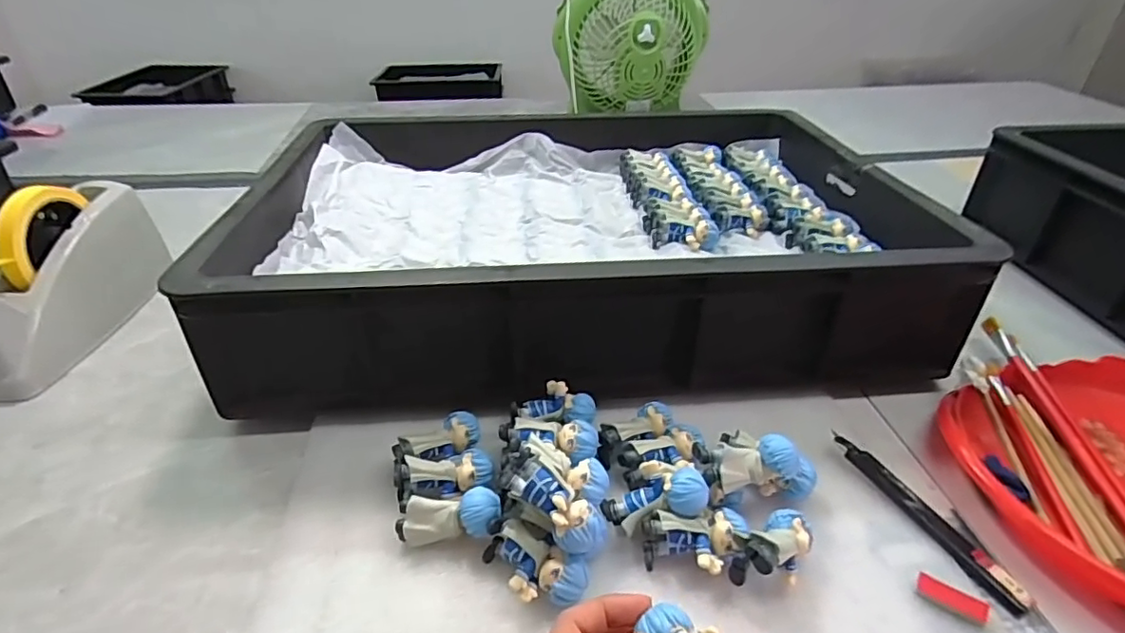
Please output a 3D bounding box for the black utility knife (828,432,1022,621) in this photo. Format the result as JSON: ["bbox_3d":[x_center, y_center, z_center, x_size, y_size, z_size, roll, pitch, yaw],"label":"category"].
[{"bbox_3d":[0.227,0.124,0.369,0.016,0.011,0.135,-15,38,-21],"label":"black utility knife"}]

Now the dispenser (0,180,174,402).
[{"bbox_3d":[-0.452,-0.038,0.515,0.067,0.114,0.214,1,35,0],"label":"dispenser"}]

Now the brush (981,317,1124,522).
[{"bbox_3d":[0.366,0.081,0.420,0.014,0.011,0.255,4,35,5],"label":"brush"}]

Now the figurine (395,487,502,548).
[{"bbox_3d":[-0.068,0.122,0.349,0.061,0.027,0.024,-14,37,5],"label":"figurine"}]

